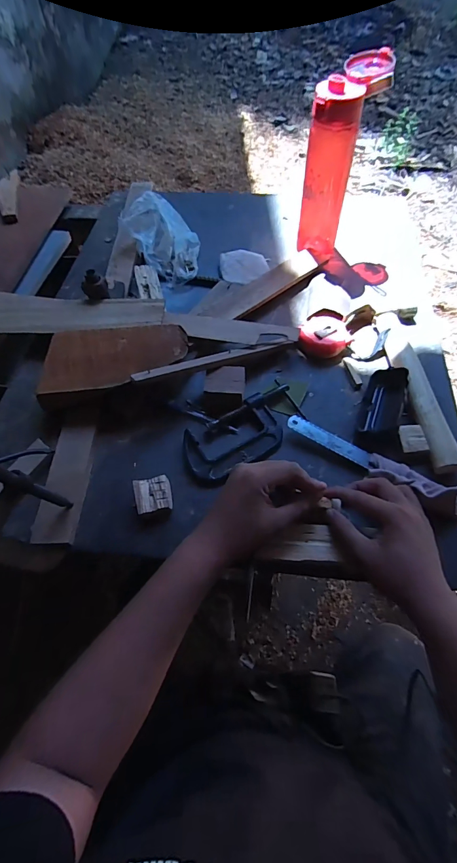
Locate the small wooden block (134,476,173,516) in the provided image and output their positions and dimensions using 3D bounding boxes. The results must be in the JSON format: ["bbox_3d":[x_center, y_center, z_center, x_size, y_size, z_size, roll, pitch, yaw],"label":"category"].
[{"bbox_3d":[-0.089,0.078,0.447,0.042,0.026,0.040,-13,62,-9],"label":"small wooden block"}]

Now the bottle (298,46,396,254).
[{"bbox_3d":[0.171,-0.432,0.608,0.087,0.235,0.123,20,62,10],"label":"bottle"}]

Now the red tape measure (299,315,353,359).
[{"bbox_3d":[0.145,-0.142,0.567,0.071,0.032,0.072,0,60,-1],"label":"red tape measure"}]

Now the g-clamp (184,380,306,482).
[{"bbox_3d":[0.022,0.002,0.492,0.170,0.020,0.077,-27,65,-16],"label":"g-clamp"}]

